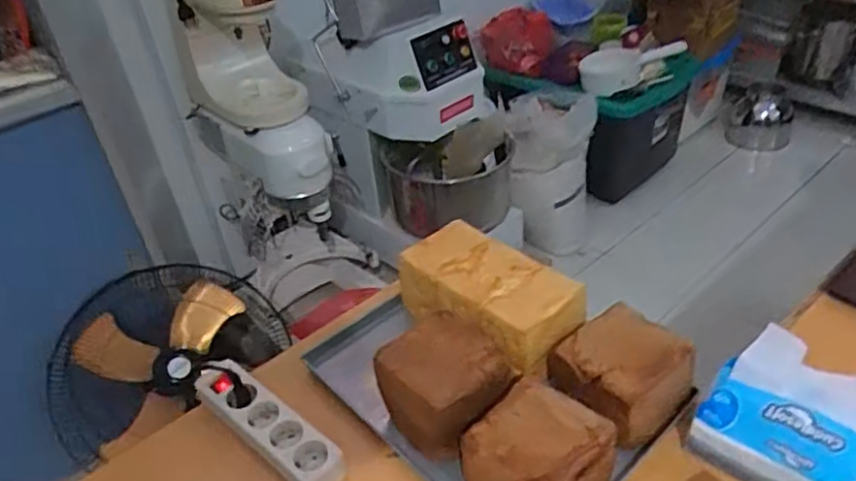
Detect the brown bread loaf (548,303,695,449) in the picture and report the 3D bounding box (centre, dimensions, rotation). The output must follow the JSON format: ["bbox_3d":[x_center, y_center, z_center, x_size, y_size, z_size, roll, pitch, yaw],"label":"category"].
[{"bbox_3d":[0.219,0.146,0.750,0.130,0.083,0.124,-24,41,-22],"label":"brown bread loaf"}]

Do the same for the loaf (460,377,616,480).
[{"bbox_3d":[0.112,0.229,0.678,0.131,0.100,0.131,-5,42,4],"label":"loaf"}]

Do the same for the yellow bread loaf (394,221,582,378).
[{"bbox_3d":[0.075,0.072,0.872,0.134,0.078,0.247,-34,45,-31],"label":"yellow bread loaf"}]

